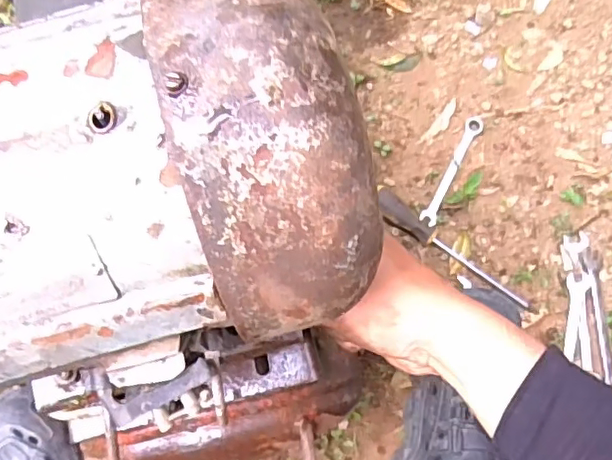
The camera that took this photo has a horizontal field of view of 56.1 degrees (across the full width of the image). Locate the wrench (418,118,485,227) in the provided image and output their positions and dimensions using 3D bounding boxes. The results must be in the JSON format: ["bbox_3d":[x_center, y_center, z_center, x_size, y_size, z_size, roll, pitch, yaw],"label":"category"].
[{"bbox_3d":[0.187,-0.077,0.735,0.021,0.009,0.154,27,86,7],"label":"wrench"}]

